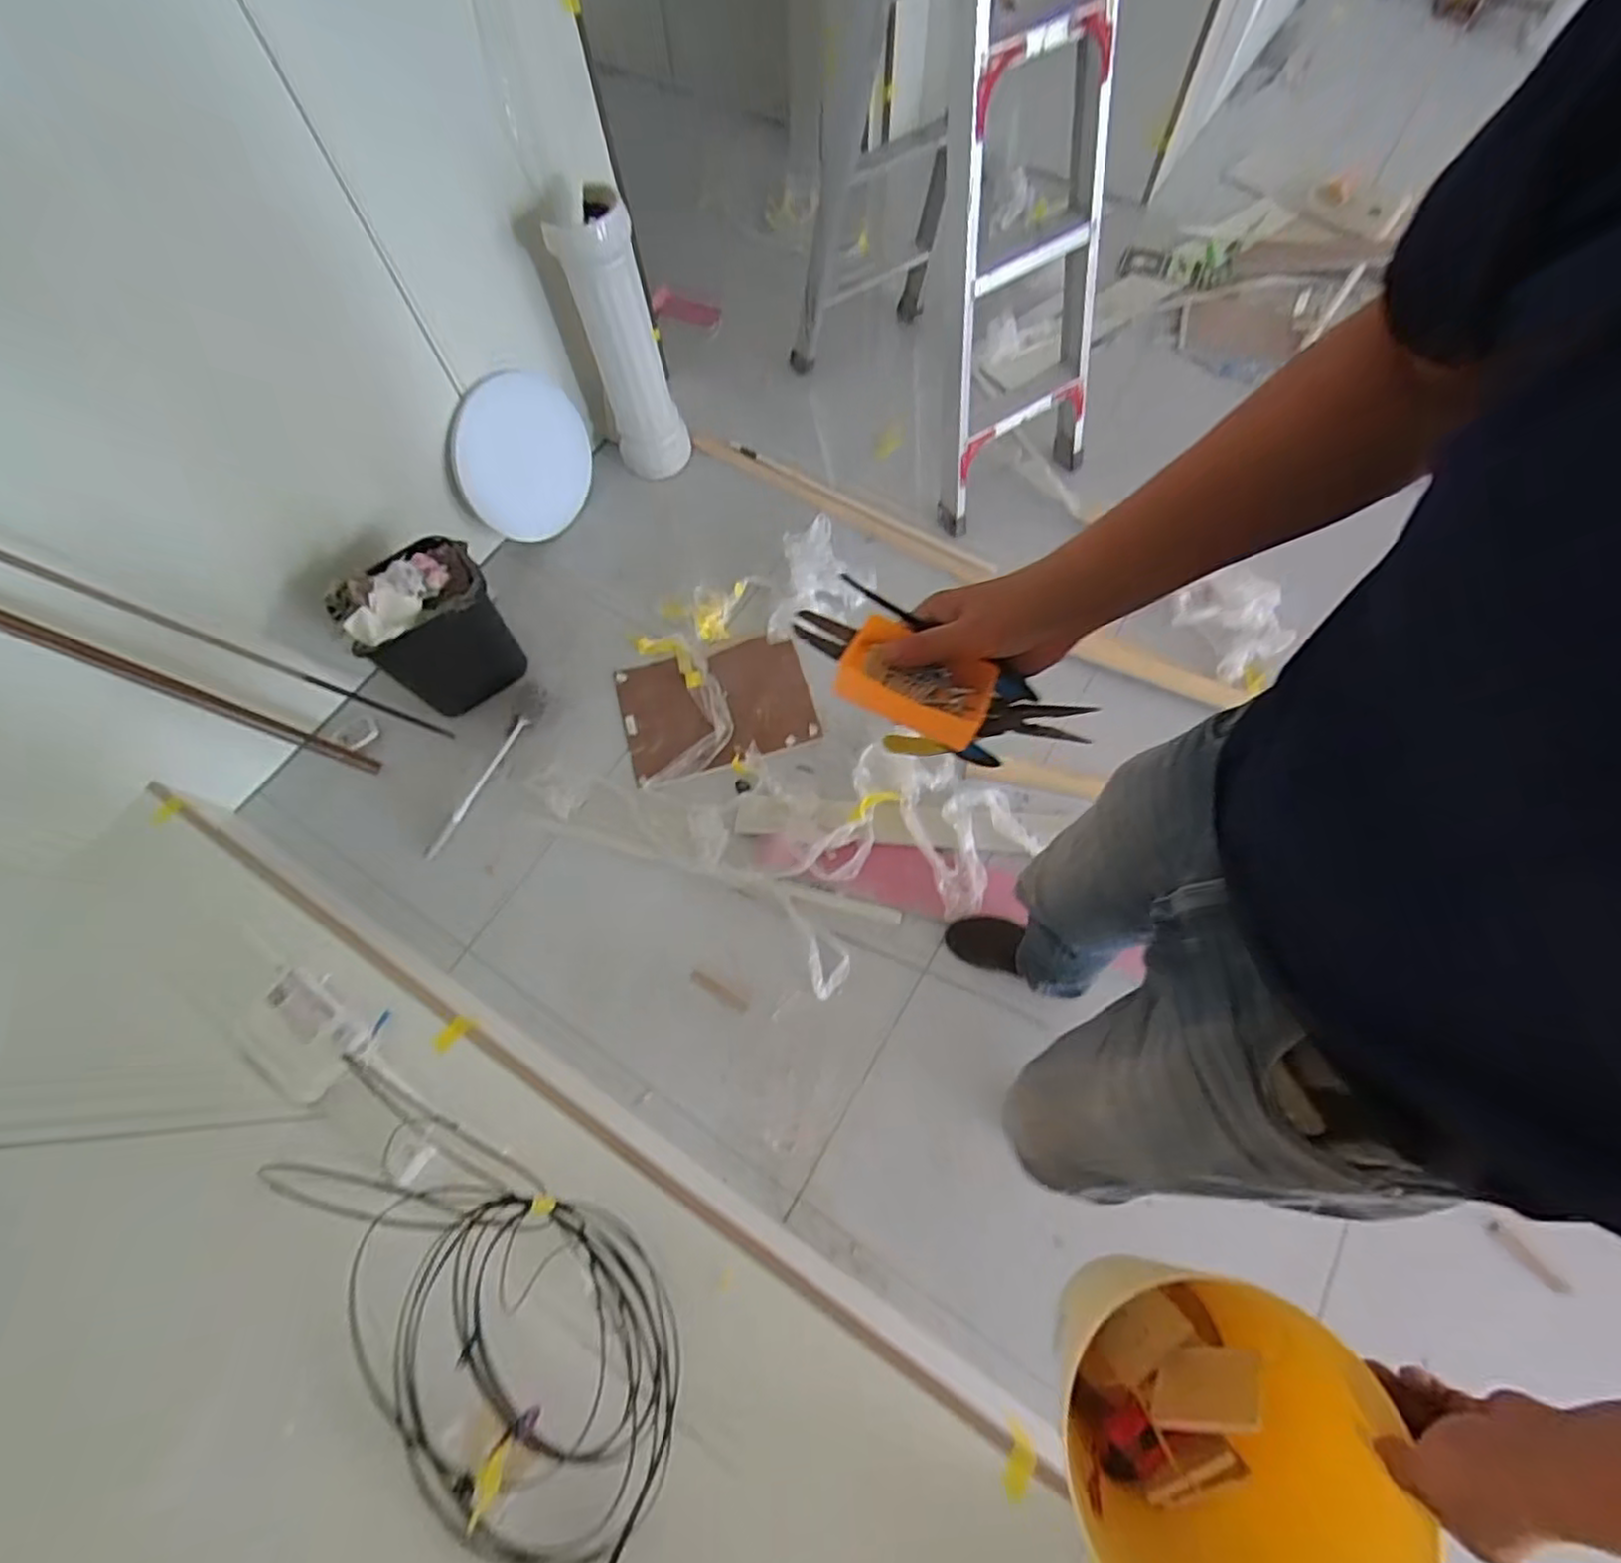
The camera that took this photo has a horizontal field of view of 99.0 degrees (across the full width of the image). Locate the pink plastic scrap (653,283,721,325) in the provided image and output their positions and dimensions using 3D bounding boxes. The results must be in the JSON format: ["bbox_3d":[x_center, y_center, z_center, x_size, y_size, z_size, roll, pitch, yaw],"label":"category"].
[{"bbox_3d":[-0.286,-1.101,1.612,0.185,0.054,0.033,-11,64,-37],"label":"pink plastic scrap"}]

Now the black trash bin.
[{"bbox_3d":[-0.723,-0.292,1.350,0.240,0.316,0.179,-24,69,-8],"label":"black trash bin"}]

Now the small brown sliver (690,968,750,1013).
[{"bbox_3d":[-0.177,0.406,1.340,0.126,0.013,0.028,28,71,12],"label":"small brown sliver"}]

